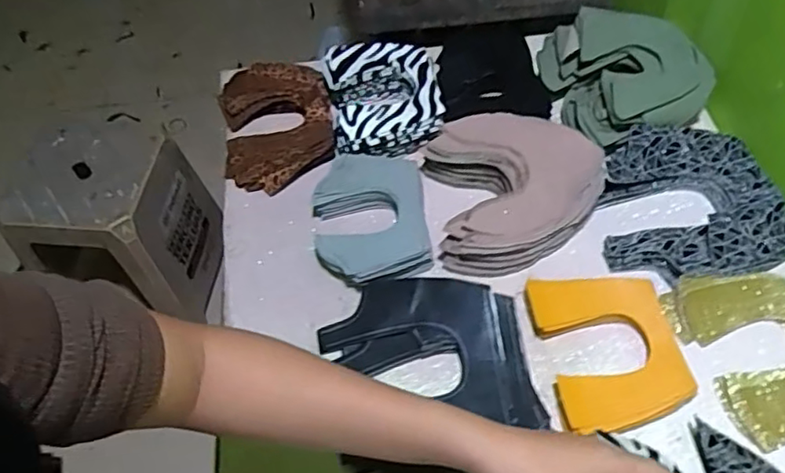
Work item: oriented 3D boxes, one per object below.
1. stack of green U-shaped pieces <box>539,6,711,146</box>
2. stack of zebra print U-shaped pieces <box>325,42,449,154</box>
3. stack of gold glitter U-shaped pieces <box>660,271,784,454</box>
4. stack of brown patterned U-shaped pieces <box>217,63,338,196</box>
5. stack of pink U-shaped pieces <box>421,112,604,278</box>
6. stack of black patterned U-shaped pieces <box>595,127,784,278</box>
[{"bbox_3d":[0.291,-0.196,0.754,0.170,0.081,0.170,-14,57,-7],"label":"stack of green U-shaped pieces"},{"bbox_3d":[-0.009,-0.170,0.767,0.139,0.052,0.159,-10,57,-4],"label":"stack of zebra print U-shaped pieces"},{"bbox_3d":[0.360,0.104,0.590,0.136,0.024,0.161,-18,58,-9],"label":"stack of gold glitter U-shaped pieces"},{"bbox_3d":[-0.146,-0.141,0.772,0.138,0.038,0.179,-10,57,-4],"label":"stack of brown patterned U-shaped pieces"},{"bbox_3d":[0.134,-0.056,0.681,0.177,0.059,0.179,-7,57,-2],"label":"stack of pink U-shaped pieces"},{"bbox_3d":[0.322,-0.035,0.671,0.182,0.042,0.179,-4,57,0],"label":"stack of black patterned U-shaped pieces"}]

